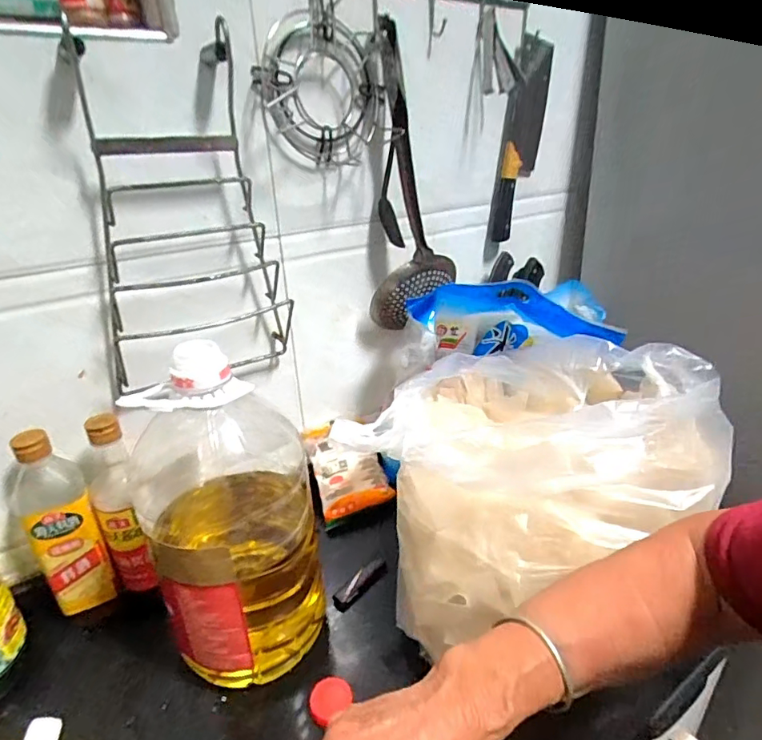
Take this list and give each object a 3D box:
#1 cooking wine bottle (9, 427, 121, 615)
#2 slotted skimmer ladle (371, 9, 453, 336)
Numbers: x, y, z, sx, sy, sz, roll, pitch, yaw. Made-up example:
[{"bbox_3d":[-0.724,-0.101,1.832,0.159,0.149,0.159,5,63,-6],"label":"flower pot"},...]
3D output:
[{"bbox_3d":[-0.347,0.164,0.540,0.065,0.213,0.064,-24,33,-36],"label":"cooking wine bottle"},{"bbox_3d":[0.039,-0.237,0.670,0.099,0.367,0.096,13,30,29],"label":"slotted skimmer ladle"}]

